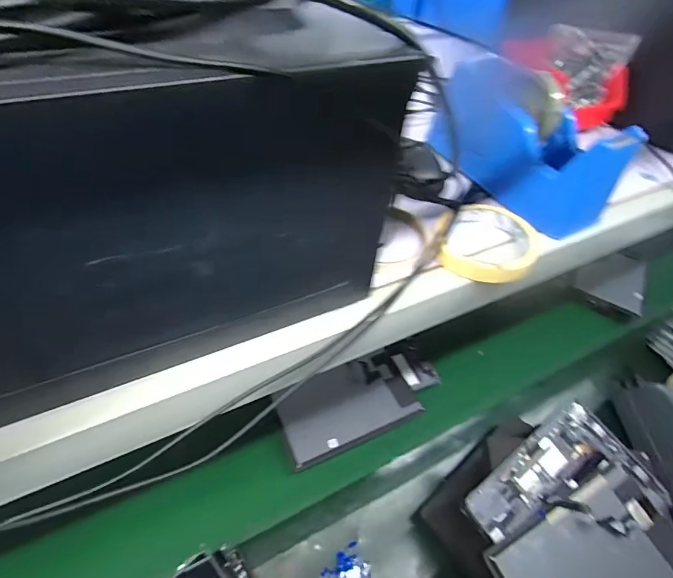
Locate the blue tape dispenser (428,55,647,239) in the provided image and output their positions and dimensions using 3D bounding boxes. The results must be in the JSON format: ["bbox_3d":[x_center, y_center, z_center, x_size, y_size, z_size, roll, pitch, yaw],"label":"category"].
[{"bbox_3d":[0.185,-0.149,0.396,0.076,0.105,0.184,-32,58,-28],"label":"blue tape dispenser"}]

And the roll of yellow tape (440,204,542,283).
[{"bbox_3d":[0.137,-0.038,0.358,0.075,0.021,0.092,22,50,14],"label":"roll of yellow tape"}]

